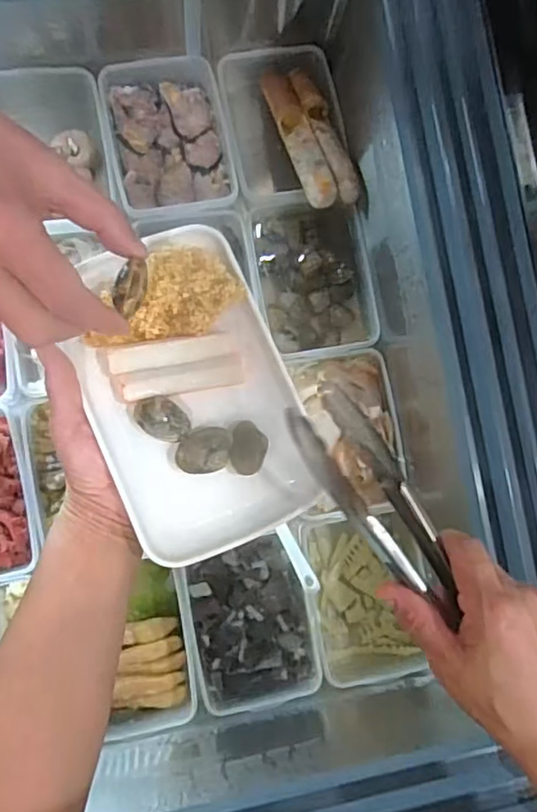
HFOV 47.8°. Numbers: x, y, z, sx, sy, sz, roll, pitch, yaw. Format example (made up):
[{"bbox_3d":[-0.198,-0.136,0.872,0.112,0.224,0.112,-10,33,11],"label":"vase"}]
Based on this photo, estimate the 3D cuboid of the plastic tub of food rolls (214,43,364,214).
[{"bbox_3d":[0.021,-0.311,0.697,0.128,0.105,0.205,-10,87,-7],"label":"plastic tub of food rolls"}]

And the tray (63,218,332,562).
[{"bbox_3d":[-0.052,-0.012,0.410,0.122,0.027,0.206,-22,88,-7],"label":"tray"}]

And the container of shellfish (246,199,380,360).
[{"bbox_3d":[0.046,-0.149,0.696,0.128,0.051,0.189,-10,87,-7],"label":"container of shellfish"}]

